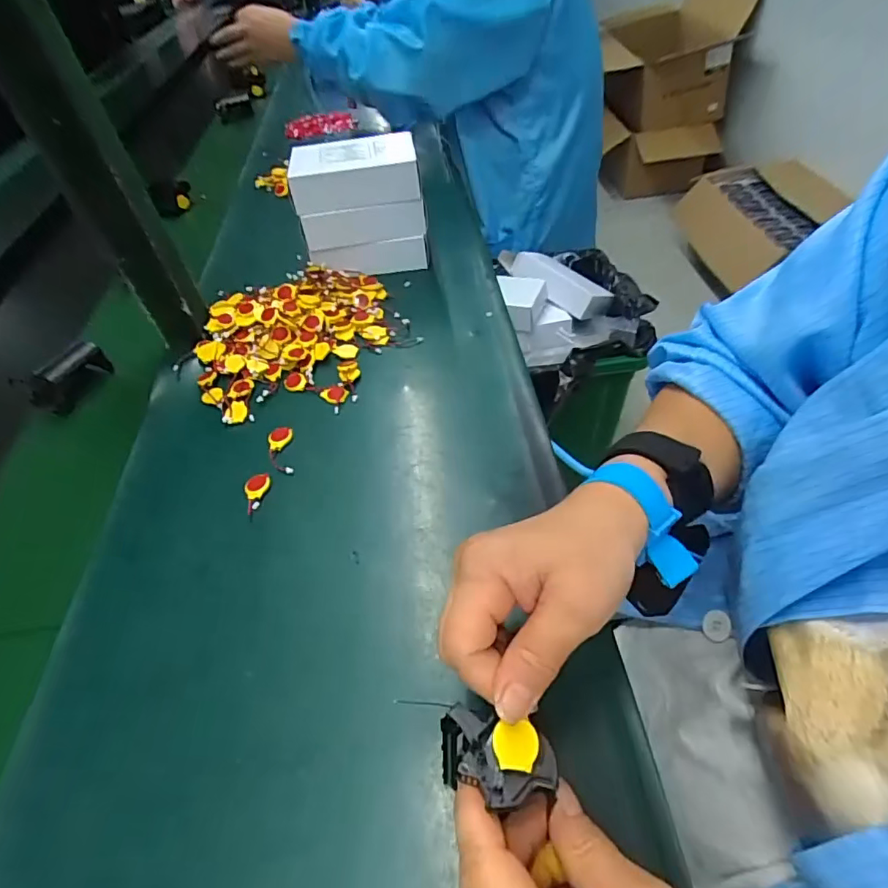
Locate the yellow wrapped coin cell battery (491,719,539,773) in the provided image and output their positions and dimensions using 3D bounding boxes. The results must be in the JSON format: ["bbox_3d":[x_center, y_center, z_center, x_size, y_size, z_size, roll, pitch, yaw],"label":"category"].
[{"bbox_3d":[0.031,0.129,0.226,0.019,0.004,0.017,-1,48,5],"label":"yellow wrapped coin cell battery"}]

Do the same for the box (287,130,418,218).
[{"bbox_3d":[-0.097,-0.301,0.583,0.133,0.042,0.090,-8,47,2],"label":"box"}]

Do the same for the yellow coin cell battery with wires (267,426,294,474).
[{"bbox_3d":[-0.138,0.005,0.445,0.021,0.007,0.051,-11,48,-5],"label":"yellow coin cell battery with wires"}]

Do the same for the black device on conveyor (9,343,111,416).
[{"bbox_3d":[-0.377,-0.070,0.534,0.037,0.053,0.079,14,51,17],"label":"black device on conveyor"}]

